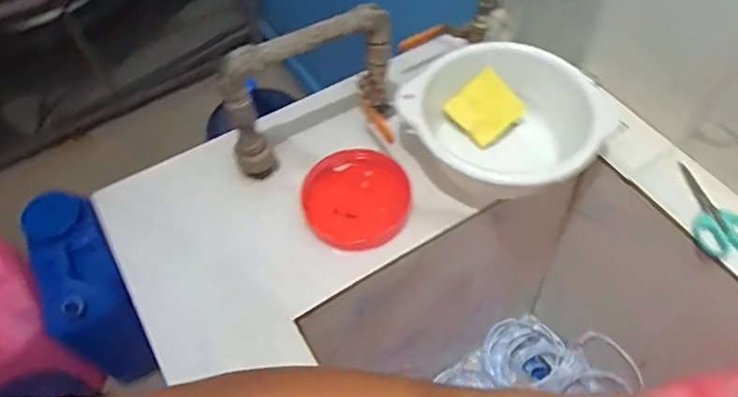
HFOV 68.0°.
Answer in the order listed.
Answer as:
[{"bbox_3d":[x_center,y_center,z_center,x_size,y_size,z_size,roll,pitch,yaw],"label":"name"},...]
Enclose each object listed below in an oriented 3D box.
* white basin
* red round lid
[{"bbox_3d":[0.153,-0.078,0.631,0.194,0.090,0.193,-1,55,2],"label":"white basin"},{"bbox_3d":[-0.013,-0.002,0.623,0.116,0.028,0.124,-1,55,2],"label":"red round lid"}]

